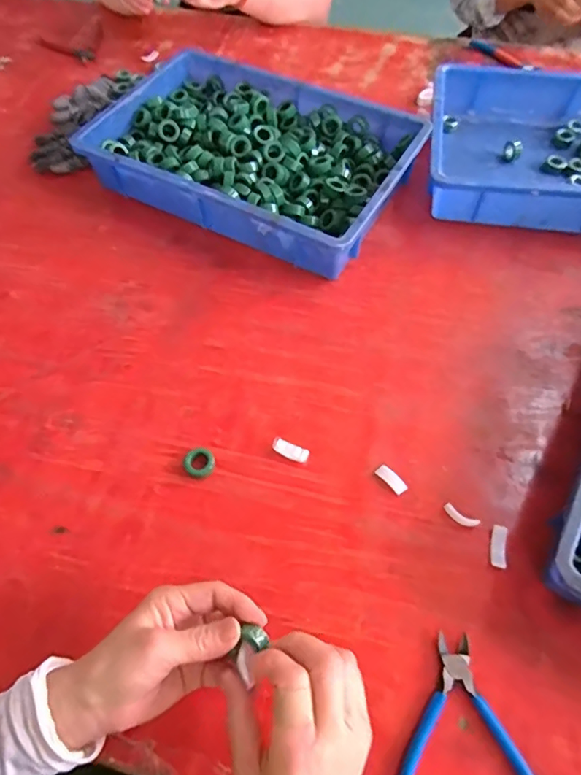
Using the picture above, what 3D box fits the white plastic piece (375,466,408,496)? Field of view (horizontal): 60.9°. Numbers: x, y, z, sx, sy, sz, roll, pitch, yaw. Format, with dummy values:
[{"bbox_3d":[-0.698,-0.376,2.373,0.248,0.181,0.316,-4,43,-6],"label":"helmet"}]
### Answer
[{"bbox_3d":[0.105,0.095,0.511,0.016,0.004,0.035,-39,66,-20],"label":"white plastic piece"}]

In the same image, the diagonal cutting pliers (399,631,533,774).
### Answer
[{"bbox_3d":[0.137,0.280,0.401,0.114,0.014,0.137,0,59,1],"label":"diagonal cutting pliers"}]

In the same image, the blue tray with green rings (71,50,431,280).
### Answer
[{"bbox_3d":[-0.050,-0.344,0.734,0.436,0.076,0.298,26,63,15],"label":"blue tray with green rings"}]

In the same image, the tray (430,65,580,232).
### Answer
[{"bbox_3d":[0.423,-0.341,0.724,0.435,0.073,0.290,10,60,7],"label":"tray"}]

